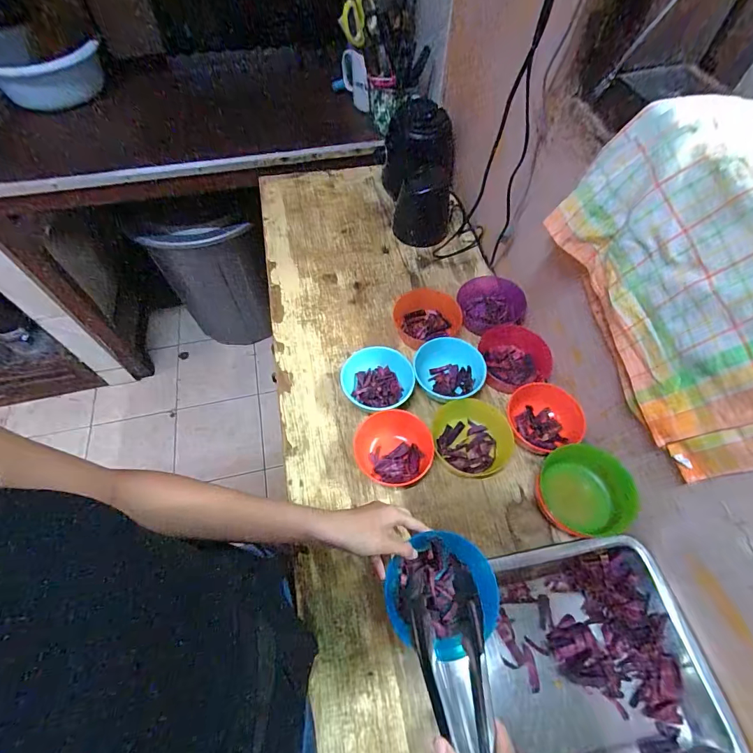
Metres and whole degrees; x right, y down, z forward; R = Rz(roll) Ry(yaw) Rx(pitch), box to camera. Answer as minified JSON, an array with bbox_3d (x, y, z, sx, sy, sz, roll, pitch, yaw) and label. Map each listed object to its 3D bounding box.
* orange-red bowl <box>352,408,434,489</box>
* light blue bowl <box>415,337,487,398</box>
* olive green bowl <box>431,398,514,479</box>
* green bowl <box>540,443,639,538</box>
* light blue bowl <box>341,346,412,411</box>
[{"bbox_3d":[0.025,0.105,0.580,0.110,0.047,0.096,-8,60,-3],"label":"orange-red bowl"},{"bbox_3d":[0.117,-0.005,0.637,0.109,0.049,0.101,-1,60,1],"label":"light blue bowl"},{"bbox_3d":[0.146,0.091,0.593,0.114,0.044,0.104,-1,60,1],"label":"olive green bowl"},{"bbox_3d":[0.280,0.152,0.533,0.091,0.059,0.112,-10,60,-4],"label":"green bowl"},{"bbox_3d":[0.004,0.012,0.628,0.109,0.053,0.105,-1,60,1],"label":"light blue bowl"}]

